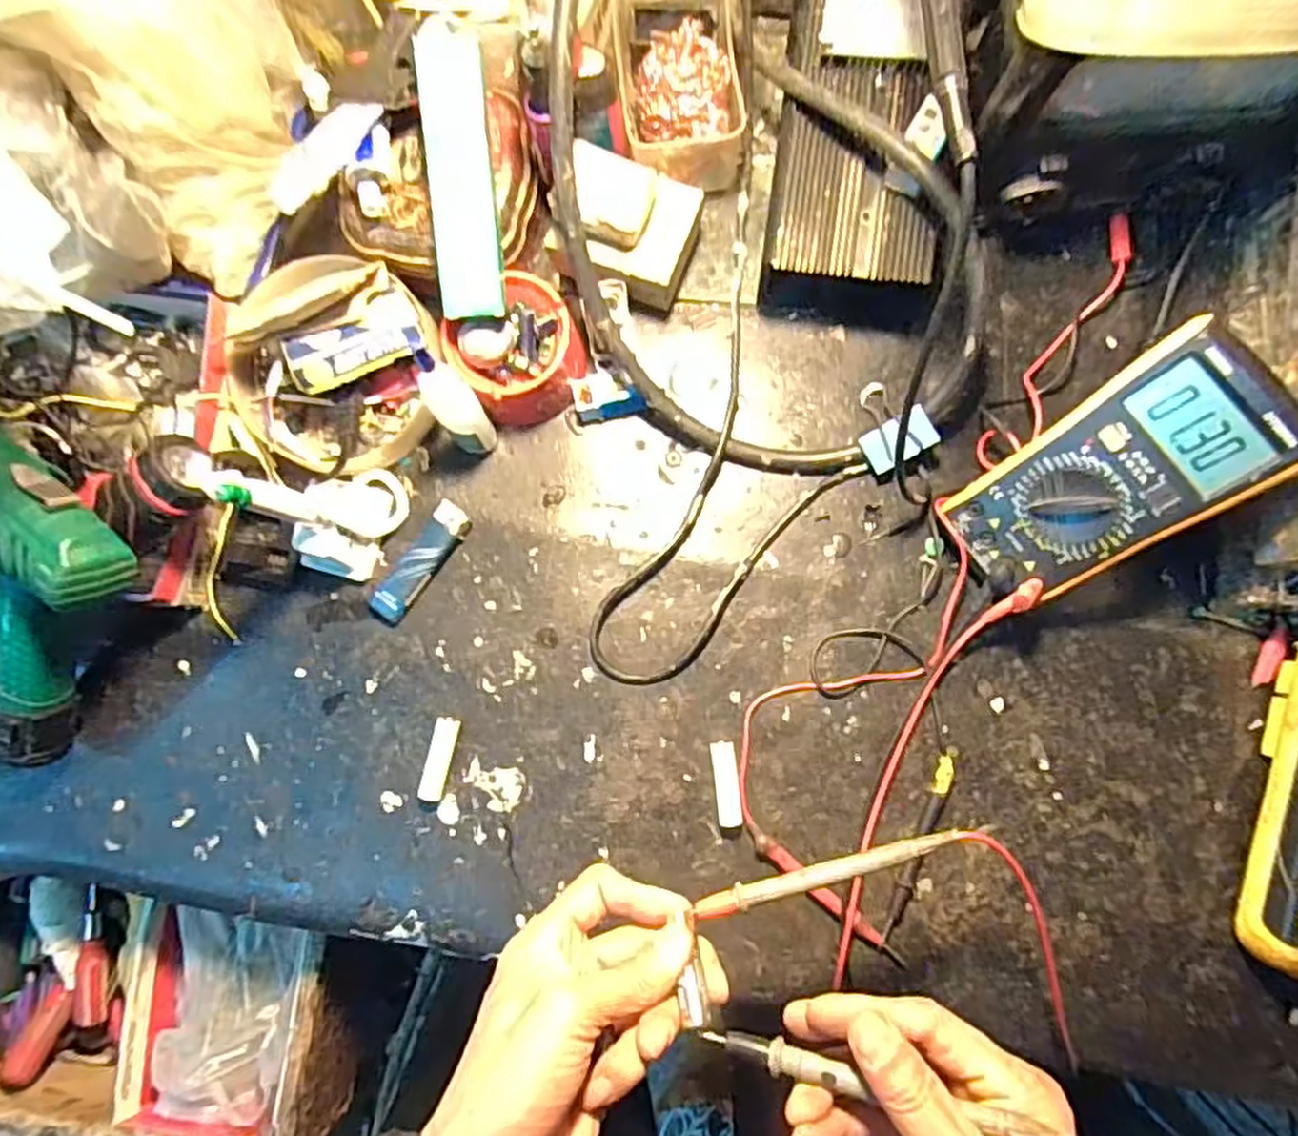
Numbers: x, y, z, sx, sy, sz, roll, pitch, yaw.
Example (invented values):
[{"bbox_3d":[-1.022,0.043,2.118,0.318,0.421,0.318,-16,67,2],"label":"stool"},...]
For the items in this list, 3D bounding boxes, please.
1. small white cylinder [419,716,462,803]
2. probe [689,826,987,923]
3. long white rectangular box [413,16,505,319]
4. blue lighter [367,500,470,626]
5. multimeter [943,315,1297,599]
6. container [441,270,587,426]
[{"bbox_3d":[-0.128,0.118,0.473,0.015,0.012,0.050,11,85,4],"label":"small white cylinder"},{"bbox_3d":[0.093,0.144,0.367,0.143,0.009,0.011,-15,84,-3],"label":"probe"},{"bbox_3d":[-0.105,-0.218,0.428,0.035,0.011,0.147,-2,106,3],"label":"long white rectangular box"},{"bbox_3d":[-0.147,-0.003,0.488,0.026,0.014,0.085,35,87,6],"label":"blue lighter"},{"bbox_3d":[0.253,-0.050,0.421,0.085,0.040,0.160,54,130,8],"label":"multimeter"},{"bbox_3d":[-0.080,-0.134,0.484,0.075,0.053,0.073,0,84,3],"label":"container"}]

